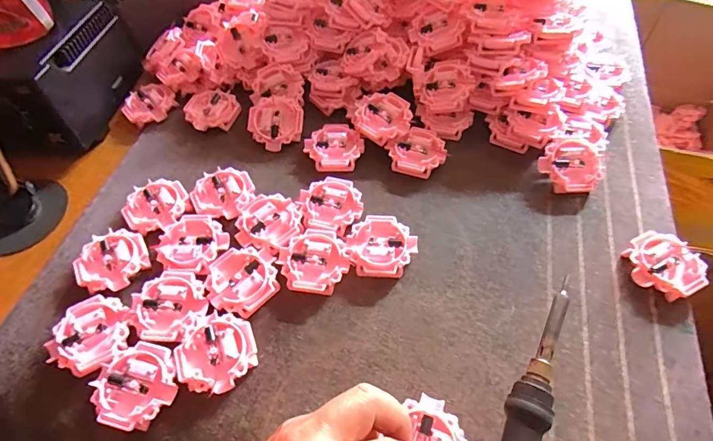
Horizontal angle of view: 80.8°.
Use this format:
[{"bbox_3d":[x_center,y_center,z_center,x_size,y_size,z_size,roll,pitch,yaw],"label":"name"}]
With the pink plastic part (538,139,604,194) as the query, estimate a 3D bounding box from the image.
[{"bbox_3d":[0.191,-0.049,0.373,0.054,0.015,0.050,-1,78,1],"label":"pink plastic part"}]

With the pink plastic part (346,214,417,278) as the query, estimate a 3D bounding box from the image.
[{"bbox_3d":[0.021,0.022,0.339,0.054,0.015,0.052,-1,56,1],"label":"pink plastic part"}]

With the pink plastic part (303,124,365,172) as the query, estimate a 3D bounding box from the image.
[{"bbox_3d":[-0.021,-0.069,0.395,0.055,0.010,0.049,-3,56,0],"label":"pink plastic part"}]

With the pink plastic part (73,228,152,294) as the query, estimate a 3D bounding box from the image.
[{"bbox_3d":[-0.196,0.034,0.337,0.052,0.017,0.052,-1,56,1],"label":"pink plastic part"}]

